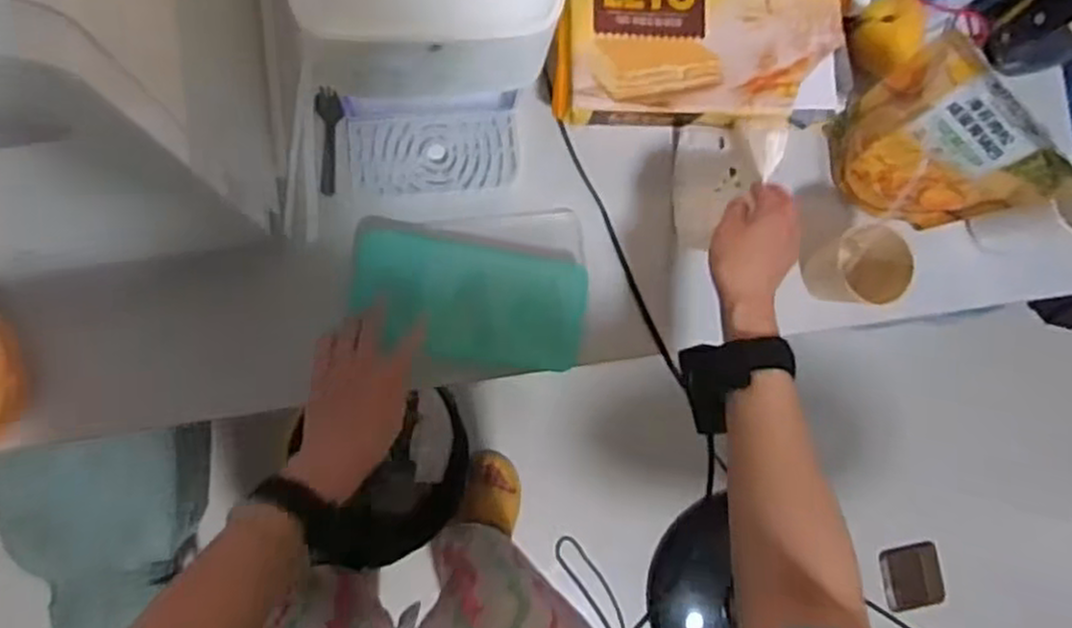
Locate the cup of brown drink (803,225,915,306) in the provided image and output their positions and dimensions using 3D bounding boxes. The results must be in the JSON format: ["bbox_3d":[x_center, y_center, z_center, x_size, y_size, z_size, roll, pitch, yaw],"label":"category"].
[{"bbox_3d":[0.302,-0.041,0.721,0.065,0.078,0.067,1,84,-8],"label":"cup of brown drink"}]

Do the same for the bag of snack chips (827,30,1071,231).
[{"bbox_3d":[0.350,-0.138,0.681,0.050,0.183,0.159,-42,91,-10],"label":"bag of snack chips"}]

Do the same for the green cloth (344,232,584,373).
[{"bbox_3d":[-0.059,-0.013,0.693,0.205,0.019,0.106,9,83,-7],"label":"green cloth"}]

